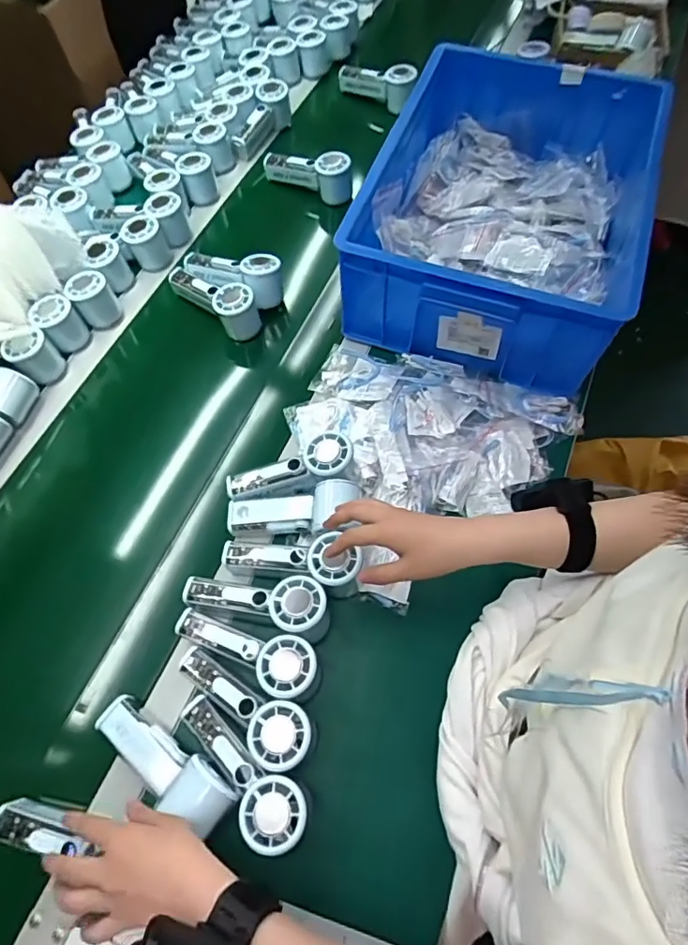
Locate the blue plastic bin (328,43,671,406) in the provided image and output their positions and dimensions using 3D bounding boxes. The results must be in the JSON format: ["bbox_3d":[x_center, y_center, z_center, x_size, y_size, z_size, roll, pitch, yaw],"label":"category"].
[{"bbox_3d":[0.225,-0.370,0.755,0.354,0.166,0.466,21,65,11],"label":"blue plastic bin"}]

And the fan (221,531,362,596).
[{"bbox_3d":[-0.054,0.097,0.590,0.155,0.051,0.052,6,62,17],"label":"fan"}]

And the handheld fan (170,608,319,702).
[{"bbox_3d":[-0.101,0.183,0.549,0.154,0.060,0.053,18,64,10],"label":"handheld fan"}]

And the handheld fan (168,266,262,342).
[{"bbox_3d":[-0.190,-0.257,0.783,0.162,0.065,0.053,40,70,19],"label":"handheld fan"}]

